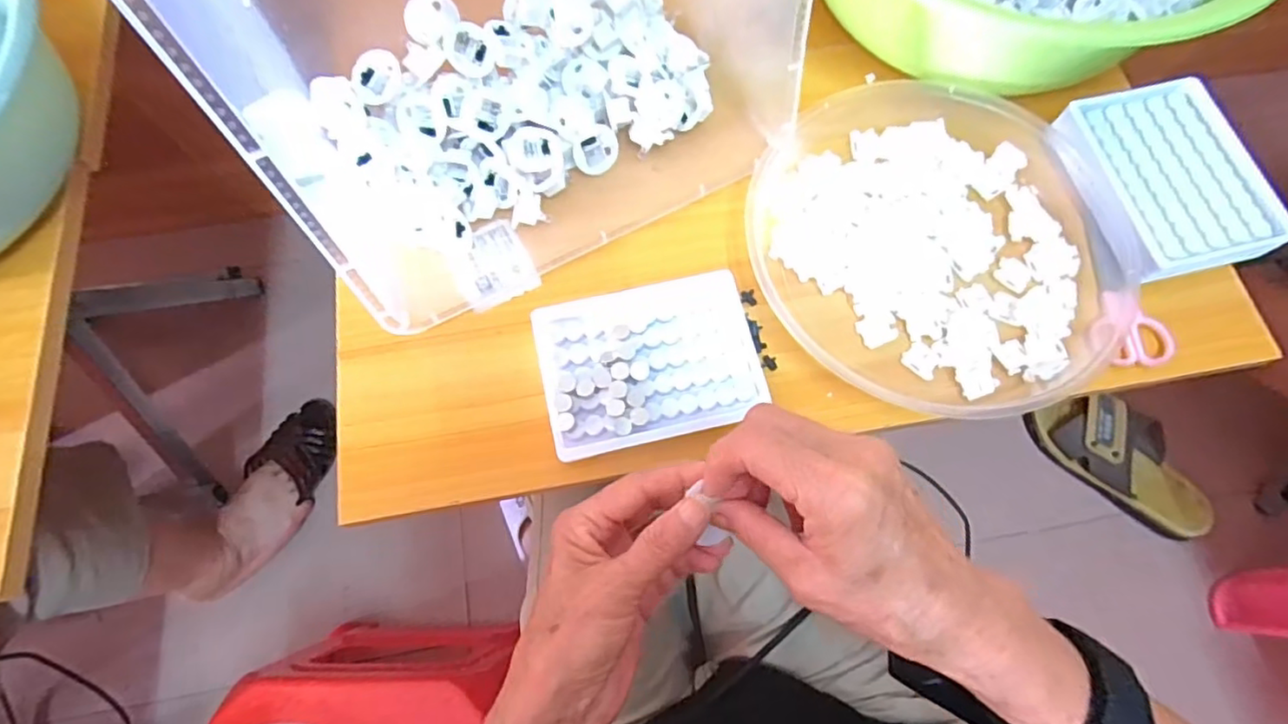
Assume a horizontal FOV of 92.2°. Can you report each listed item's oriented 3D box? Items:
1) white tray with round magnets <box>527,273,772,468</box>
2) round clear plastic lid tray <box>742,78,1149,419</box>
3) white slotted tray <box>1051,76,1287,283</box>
[{"bbox_3d":[0.004,-0.001,0.382,0.130,0.014,0.097,-13,72,-5],"label":"white tray with round magnets"},{"bbox_3d":[0.187,-0.082,0.408,0.235,0.036,0.236,0,71,-1],"label":"round clear plastic lid tray"},{"bbox_3d":[0.350,-0.124,0.421,0.107,0.032,0.137,-13,72,-5],"label":"white slotted tray"}]

